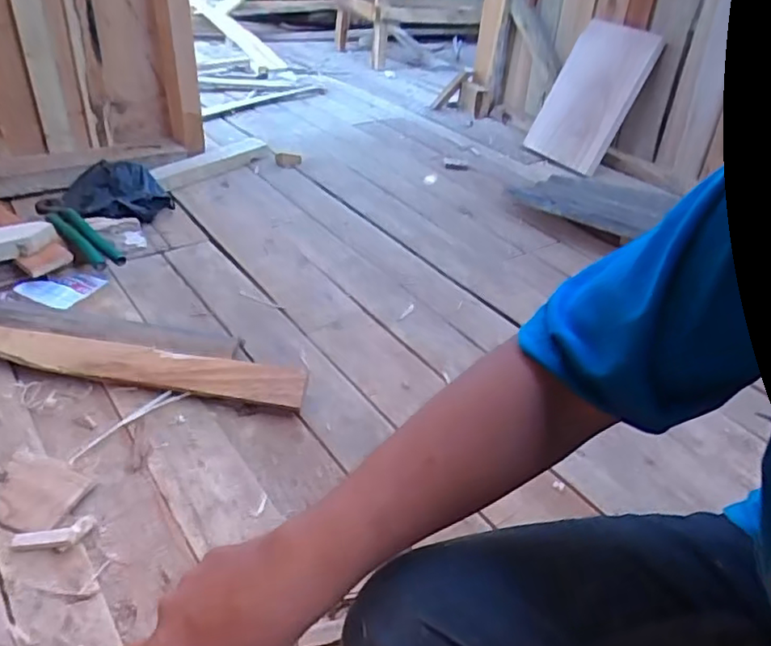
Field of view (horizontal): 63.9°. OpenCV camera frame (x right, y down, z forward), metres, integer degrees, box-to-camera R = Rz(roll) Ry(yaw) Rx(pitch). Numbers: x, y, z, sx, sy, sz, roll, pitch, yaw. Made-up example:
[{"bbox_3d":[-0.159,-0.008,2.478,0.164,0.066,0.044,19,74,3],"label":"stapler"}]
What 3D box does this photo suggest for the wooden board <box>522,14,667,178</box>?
[{"bbox_3d":[0.492,-0.551,1.498,0.202,0.331,0.041,39,19,32],"label":"wooden board"}]

